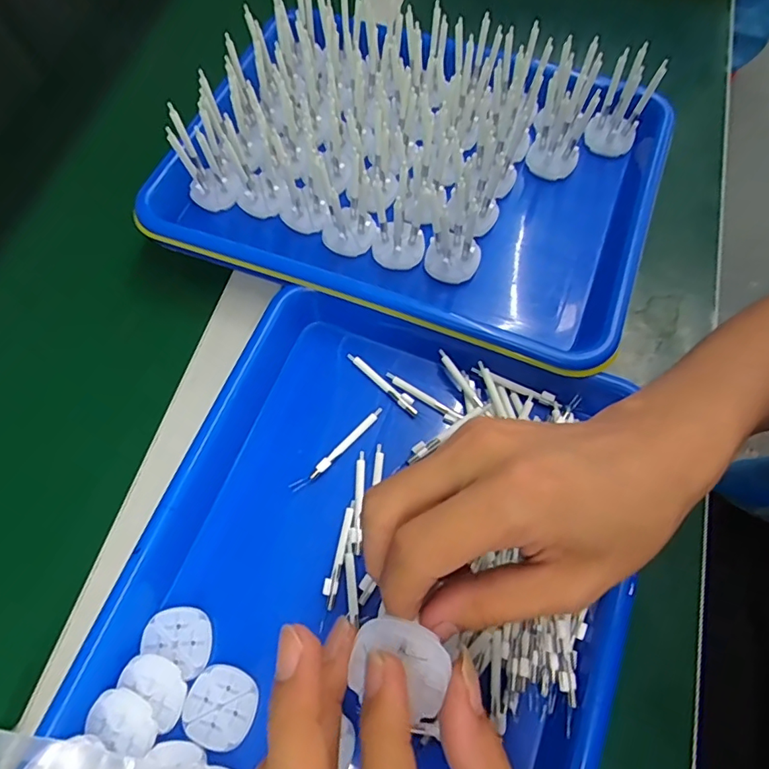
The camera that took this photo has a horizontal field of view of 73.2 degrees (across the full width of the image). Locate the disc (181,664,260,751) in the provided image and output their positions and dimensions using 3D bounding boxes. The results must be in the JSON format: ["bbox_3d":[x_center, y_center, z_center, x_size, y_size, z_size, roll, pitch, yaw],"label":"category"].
[{"bbox_3d":[-0.083,0.164,0.263,0.036,0.006,0.033,-1,67,2],"label":"disc"}]

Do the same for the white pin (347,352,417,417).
[{"bbox_3d":[-0.001,-0.002,0.331,0.059,0.005,0.008,42,75,17],"label":"white pin"}]

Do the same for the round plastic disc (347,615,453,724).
[{"bbox_3d":[0.005,0.098,0.179,0.033,0.007,0.029,23,97,8],"label":"round plastic disc"}]

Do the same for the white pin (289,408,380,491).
[{"bbox_3d":[-0.027,0.040,0.314,0.071,0.008,0.008,-41,72,-14],"label":"white pin"}]

